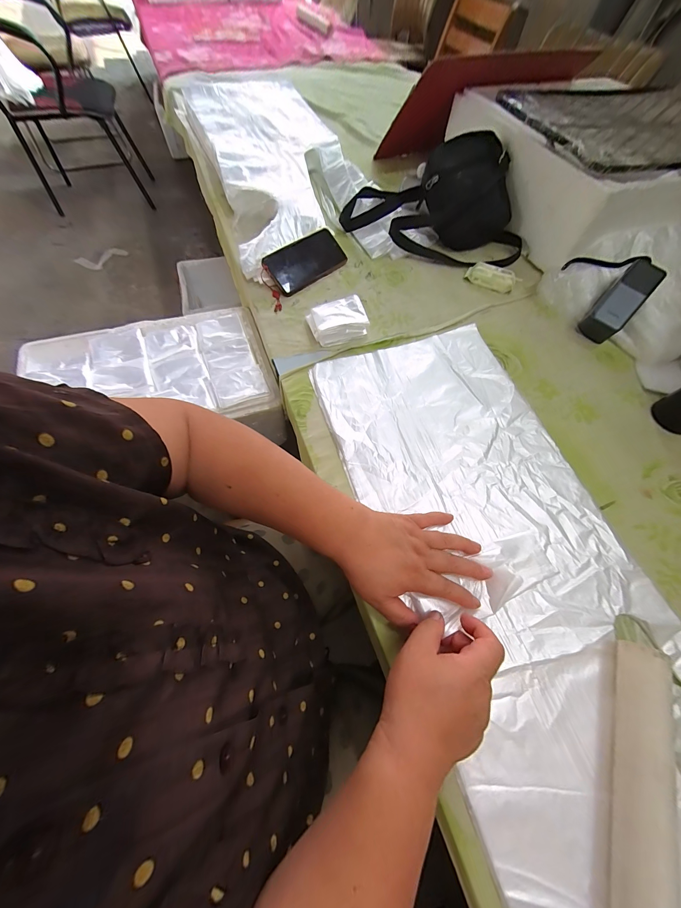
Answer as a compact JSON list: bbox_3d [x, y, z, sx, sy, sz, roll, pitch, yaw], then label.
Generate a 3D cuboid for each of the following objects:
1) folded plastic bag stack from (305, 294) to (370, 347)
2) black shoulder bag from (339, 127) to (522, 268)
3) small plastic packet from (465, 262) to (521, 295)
[{"bbox_3d":[-0.005,-0.229,0.509,0.093,0.033,0.070,-14,66,-9],"label":"folded plastic bag stack"},{"bbox_3d":[0.200,-0.521,0.603,0.380,0.127,0.194,21,65,8],"label":"black shoulder bag"},{"bbox_3d":[0.299,-0.348,0.583,0.097,0.022,0.038,23,65,8],"label":"small plastic packet"}]

